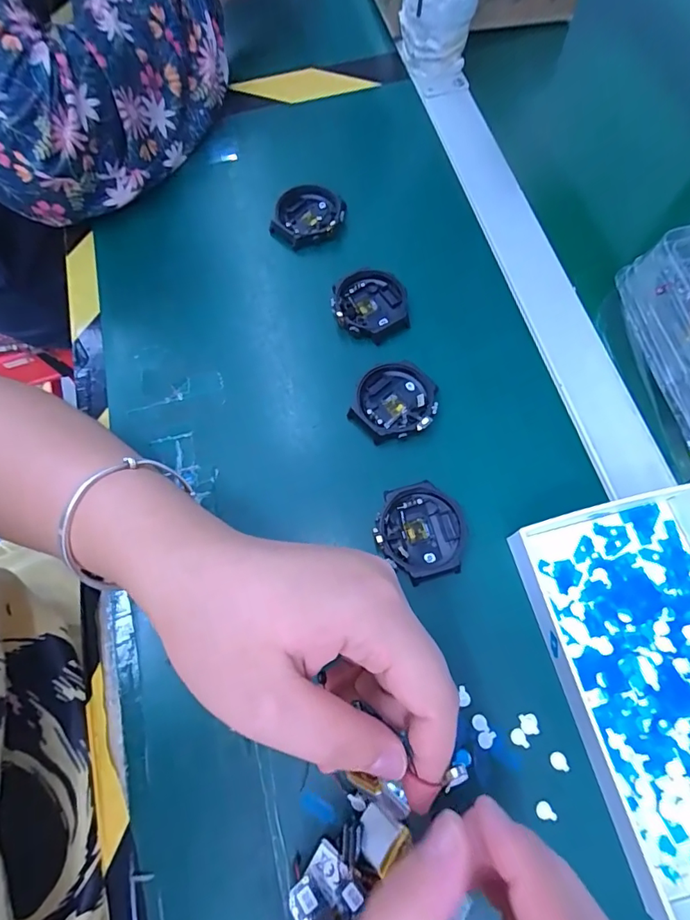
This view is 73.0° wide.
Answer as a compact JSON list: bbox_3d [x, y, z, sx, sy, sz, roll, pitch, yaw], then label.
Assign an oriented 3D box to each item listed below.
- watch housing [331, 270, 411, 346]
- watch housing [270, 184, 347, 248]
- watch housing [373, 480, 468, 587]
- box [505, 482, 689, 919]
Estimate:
[{"bbox_3d":[0.018,-0.105,0.319,0.049,0.012,0.052,-1,70,2],"label":"watch housing"},{"bbox_3d":[-0.029,-0.182,0.349,0.054,0.015,0.050,-1,70,2],"label":"watch housing"},{"bbox_3d":[0.043,0.041,0.265,0.050,0.012,0.052,-16,70,-3],"label":"watch housing"},{"bbox_3d":[0.164,0.107,0.226,0.107,0.026,0.179,-15,70,-3],"label":"box"}]

